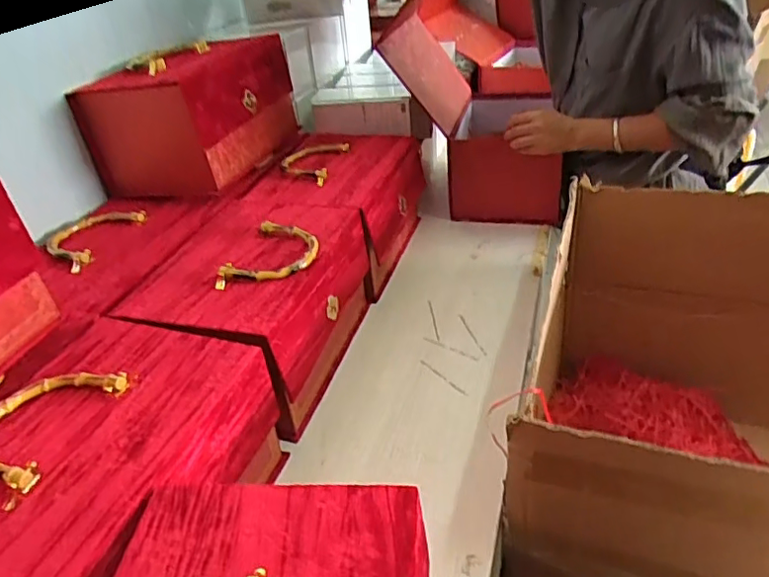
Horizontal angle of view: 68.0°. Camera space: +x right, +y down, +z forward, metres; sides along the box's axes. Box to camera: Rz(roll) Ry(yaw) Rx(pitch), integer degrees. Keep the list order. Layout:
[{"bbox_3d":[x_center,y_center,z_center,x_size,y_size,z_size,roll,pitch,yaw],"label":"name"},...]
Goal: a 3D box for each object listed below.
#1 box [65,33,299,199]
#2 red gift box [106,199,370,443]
[{"bbox_3d":[-0.325,-0.304,0.992,0.226,0.202,0.308,9,37,20],"label":"box"},{"bbox_3d":[-0.178,0.019,0.809,0.237,0.181,0.307,5,36,16],"label":"red gift box"}]

